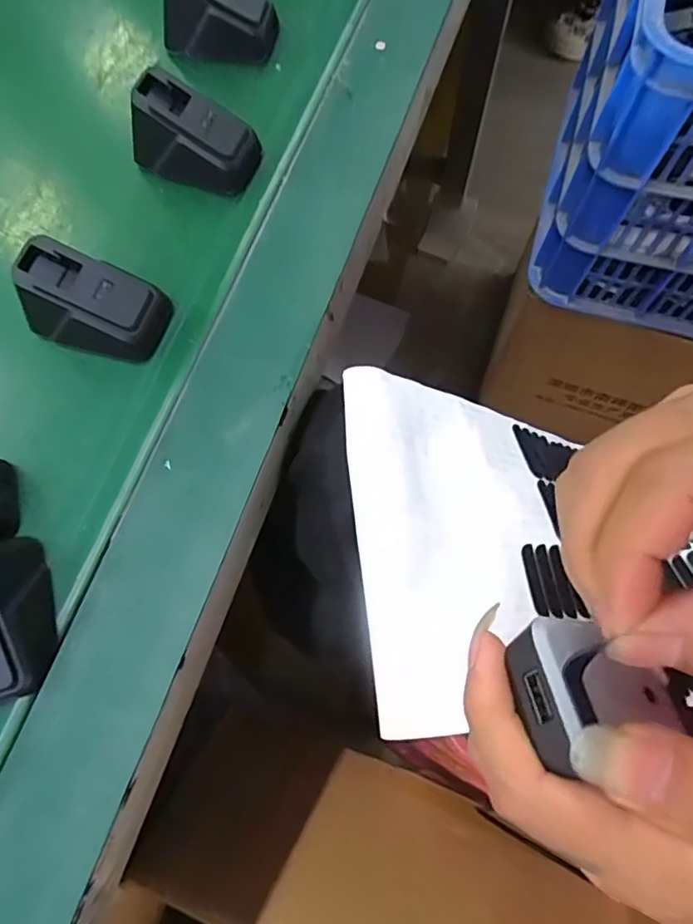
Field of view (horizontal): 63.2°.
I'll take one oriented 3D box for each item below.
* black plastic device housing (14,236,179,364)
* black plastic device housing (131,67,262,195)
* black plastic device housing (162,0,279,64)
[{"bbox_3d":[-0.130,-0.082,0.285,0.066,0.039,0.039,14,72,6],"label":"black plastic device housing"},{"bbox_3d":[-0.086,-0.185,0.318,0.066,0.038,0.037,16,73,6],"label":"black plastic device housing"},{"bbox_3d":[-0.080,-0.279,0.351,0.066,0.039,0.034,10,72,5],"label":"black plastic device housing"}]

